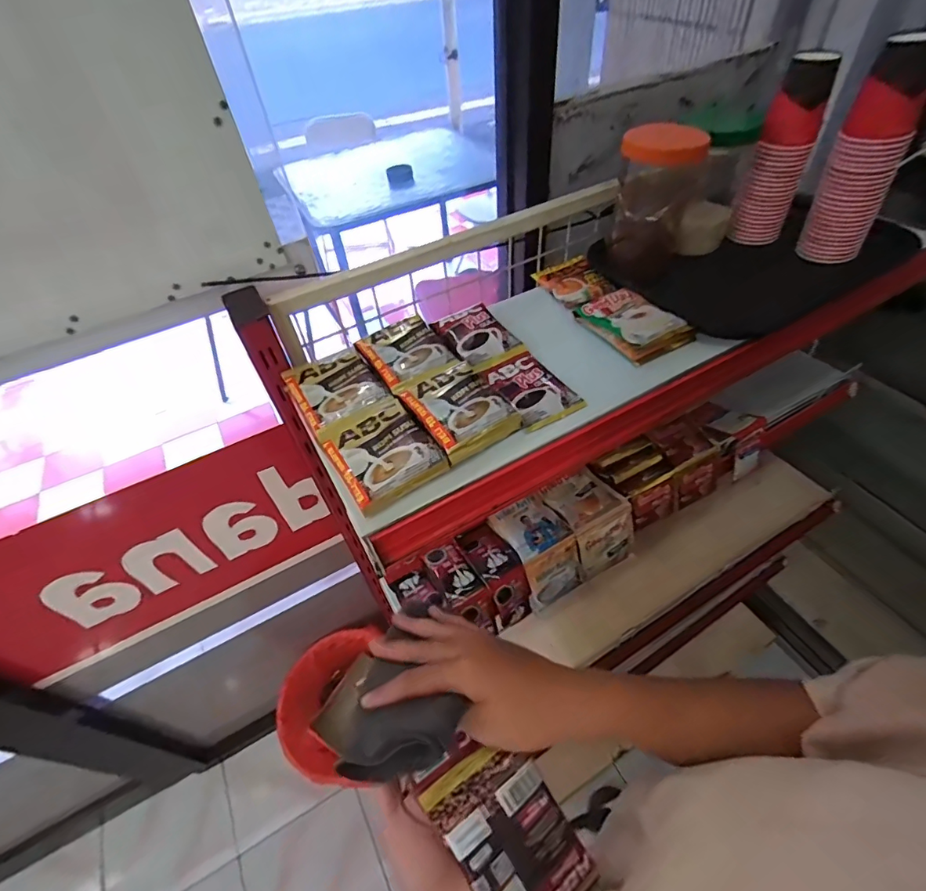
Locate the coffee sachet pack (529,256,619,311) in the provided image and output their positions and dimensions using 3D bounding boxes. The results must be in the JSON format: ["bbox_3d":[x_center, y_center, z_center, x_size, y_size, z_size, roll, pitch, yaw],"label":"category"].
[{"bbox_3d":[0.148,-0.225,0.637,0.075,0.017,0.103,-19,50,-11],"label":"coffee sachet pack"}]

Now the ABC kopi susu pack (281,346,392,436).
[{"bbox_3d":[-0.137,-0.065,0.499,0.086,0.009,0.103,-30,53,-20],"label":"ABC kopi susu pack"}]

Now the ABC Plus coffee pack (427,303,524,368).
[{"bbox_3d":[0.014,-0.129,0.547,0.075,0.017,0.091,-29,52,-19],"label":"ABC Plus coffee pack"}]

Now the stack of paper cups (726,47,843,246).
[{"bbox_3d":[0.402,-0.357,0.593,0.071,0.204,0.065,18,53,20],"label":"stack of paper cups"}]

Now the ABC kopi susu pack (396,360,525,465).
[{"bbox_3d":[-0.005,-0.039,0.469,0.086,0.025,0.103,-30,53,-20],"label":"ABC kopi susu pack"}]

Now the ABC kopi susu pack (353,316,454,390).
[{"bbox_3d":[-0.067,-0.109,0.524,0.081,0.015,0.090,-29,52,-19],"label":"ABC kopi susu pack"}]

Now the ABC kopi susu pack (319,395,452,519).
[{"bbox_3d":[-0.077,0.003,0.440,0.086,0.021,0.105,-28,52,-18],"label":"ABC kopi susu pack"}]

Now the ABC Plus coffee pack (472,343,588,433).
[{"bbox_3d":[0.068,-0.064,0.500,0.070,0.019,0.111,-26,52,-17],"label":"ABC Plus coffee pack"}]

